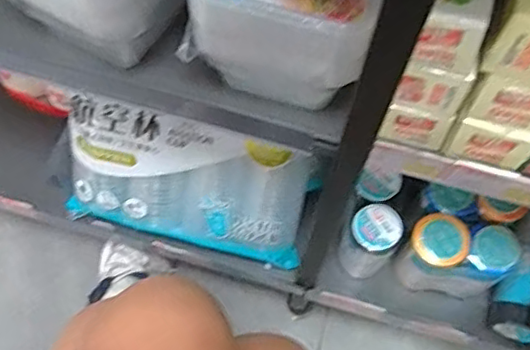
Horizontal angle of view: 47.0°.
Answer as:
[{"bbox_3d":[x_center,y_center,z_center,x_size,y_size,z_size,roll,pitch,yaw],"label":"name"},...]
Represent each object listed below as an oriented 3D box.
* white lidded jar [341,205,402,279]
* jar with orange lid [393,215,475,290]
[{"bbox_3d":[0.113,0.077,0.672,0.049,0.107,0.056,23,69,8],"label":"white lidded jar"},{"bbox_3d":[0.181,0.087,0.673,0.053,0.115,0.054,1,68,-1],"label":"jar with orange lid"}]

